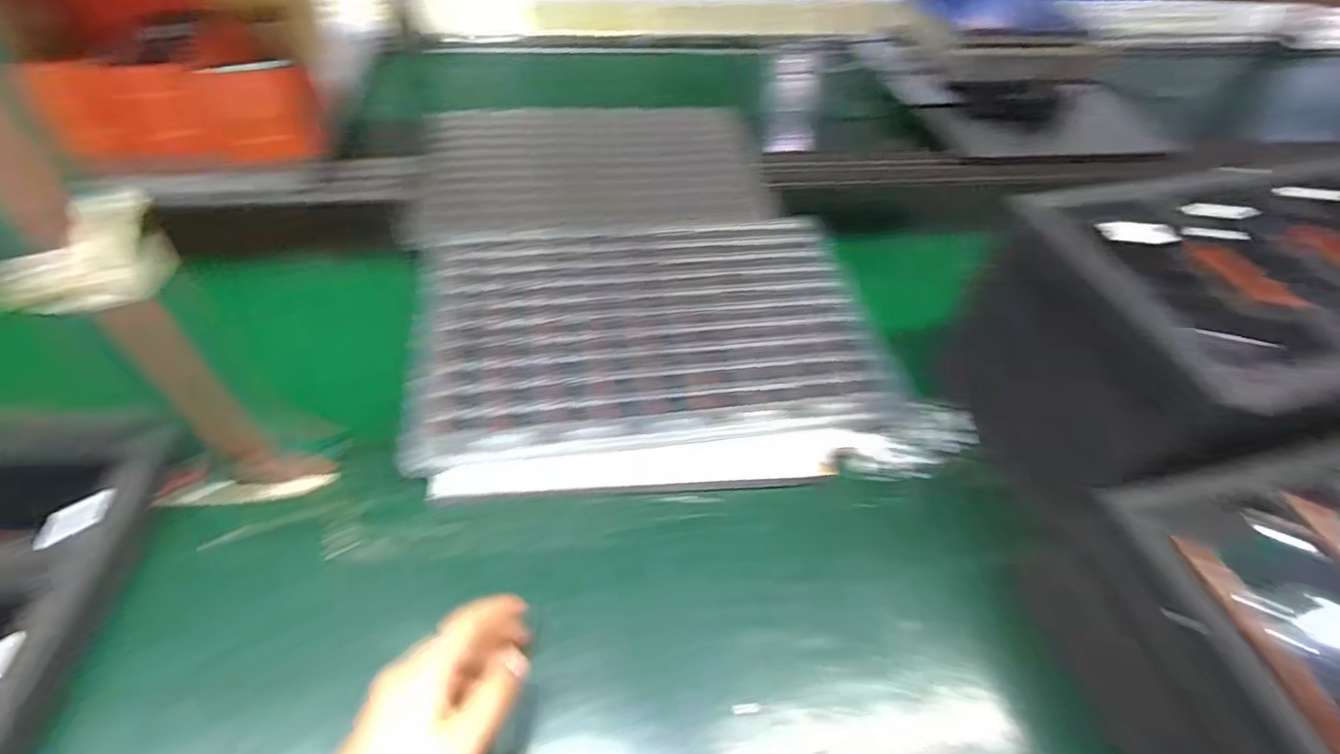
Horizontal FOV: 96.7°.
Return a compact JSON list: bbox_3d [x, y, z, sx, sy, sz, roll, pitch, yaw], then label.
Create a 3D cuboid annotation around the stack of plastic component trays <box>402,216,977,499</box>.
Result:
[{"bbox_3d":[0.020,-0.032,0.609,0.523,0.083,0.296,-3,49,-7],"label":"stack of plastic component trays"}]

